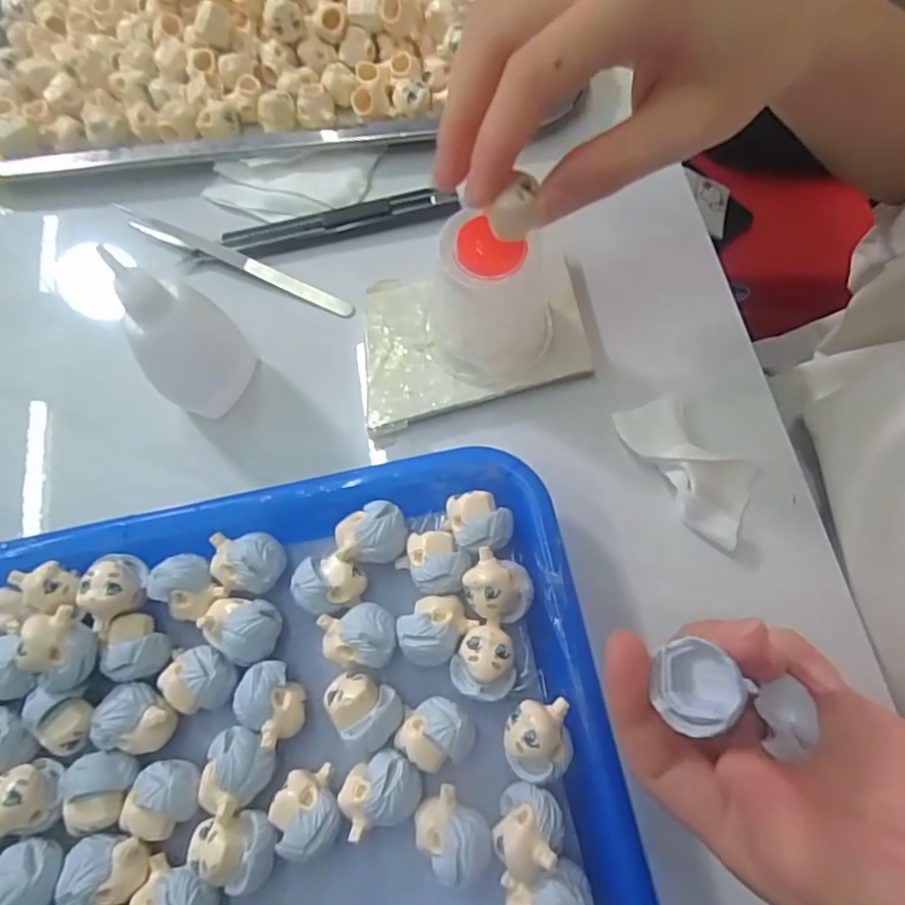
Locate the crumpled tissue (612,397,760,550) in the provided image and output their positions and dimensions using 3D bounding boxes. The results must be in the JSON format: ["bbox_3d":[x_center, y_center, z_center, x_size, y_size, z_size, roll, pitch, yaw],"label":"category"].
[{"bbox_3d":[0.101,0.004,0.263,0.067,0.017,0.039,39,77,13],"label":"crumpled tissue"}]

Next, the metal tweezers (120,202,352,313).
[{"bbox_3d":[-0.111,-0.098,0.310,0.130,0.008,0.010,21,73,9],"label":"metal tweezers"}]

